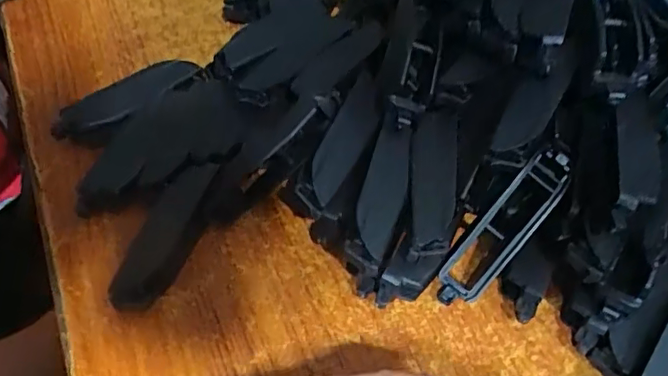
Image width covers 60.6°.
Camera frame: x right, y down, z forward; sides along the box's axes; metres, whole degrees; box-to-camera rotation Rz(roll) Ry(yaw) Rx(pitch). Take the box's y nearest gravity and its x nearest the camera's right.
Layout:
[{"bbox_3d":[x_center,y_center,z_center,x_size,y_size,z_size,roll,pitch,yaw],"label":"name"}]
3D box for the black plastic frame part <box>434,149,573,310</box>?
[{"bbox_3d":[0.066,0.016,0.225,0.016,0.016,0.074,40,93,24],"label":"black plastic frame part"}]

